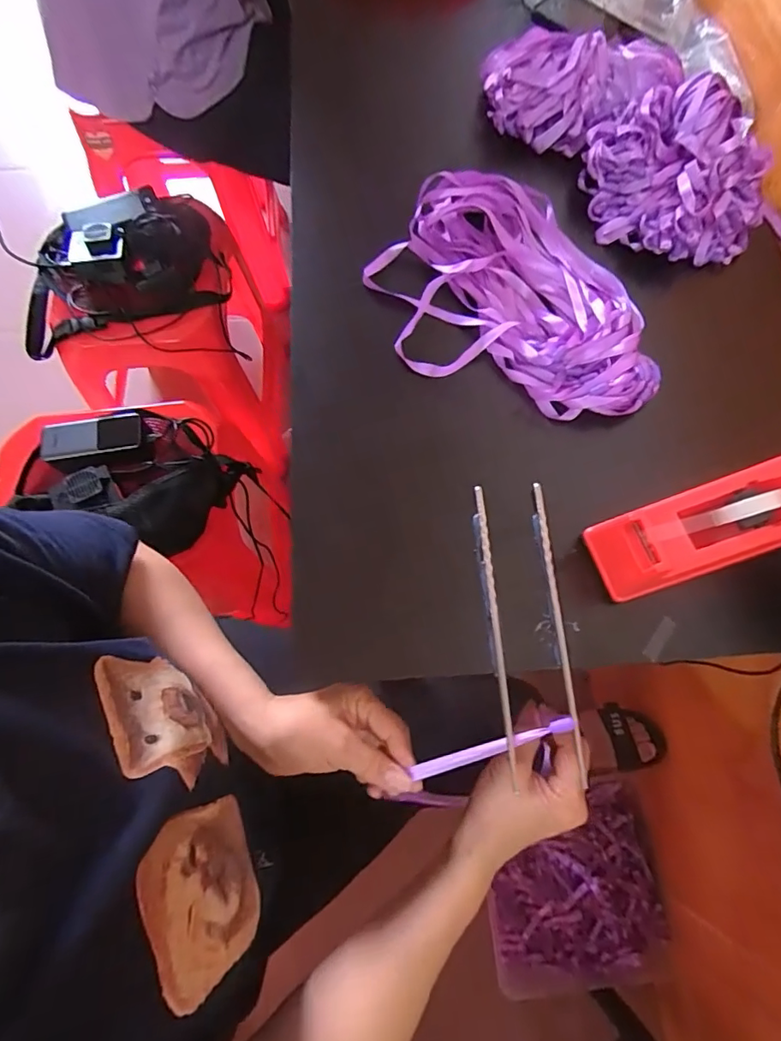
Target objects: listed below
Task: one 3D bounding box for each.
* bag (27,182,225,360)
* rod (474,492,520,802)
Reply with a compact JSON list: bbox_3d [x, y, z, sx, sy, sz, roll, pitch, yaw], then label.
[{"bbox_3d":[-0.459,-0.420,0.826,0.341,0.095,0.249,-23,73,-9],"label":"bag"},{"bbox_3d":[0.078,0.071,0.382,0.007,0.005,0.204,-3,72,-2],"label":"rod"}]

